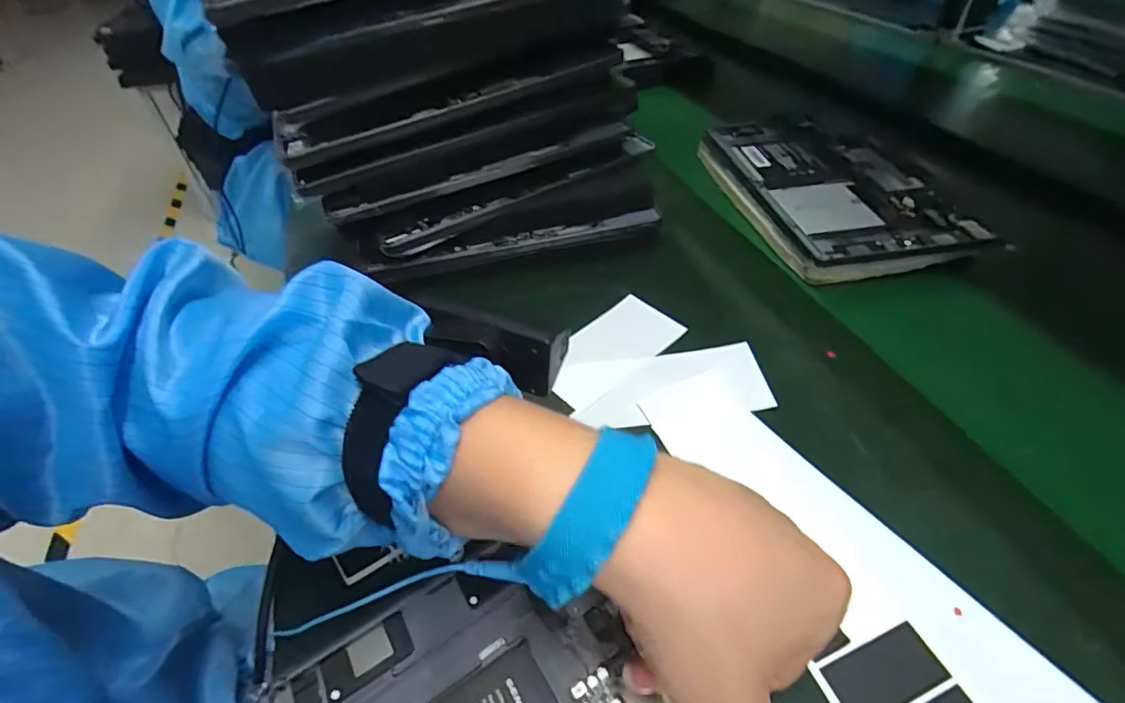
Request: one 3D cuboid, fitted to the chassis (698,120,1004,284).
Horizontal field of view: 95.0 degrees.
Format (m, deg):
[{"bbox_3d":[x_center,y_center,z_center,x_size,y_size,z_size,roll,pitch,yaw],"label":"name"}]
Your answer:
[{"bbox_3d":[0.250,-0.160,0.501,0.165,0.026,0.257,-8,46,-5],"label":"chassis"}]

